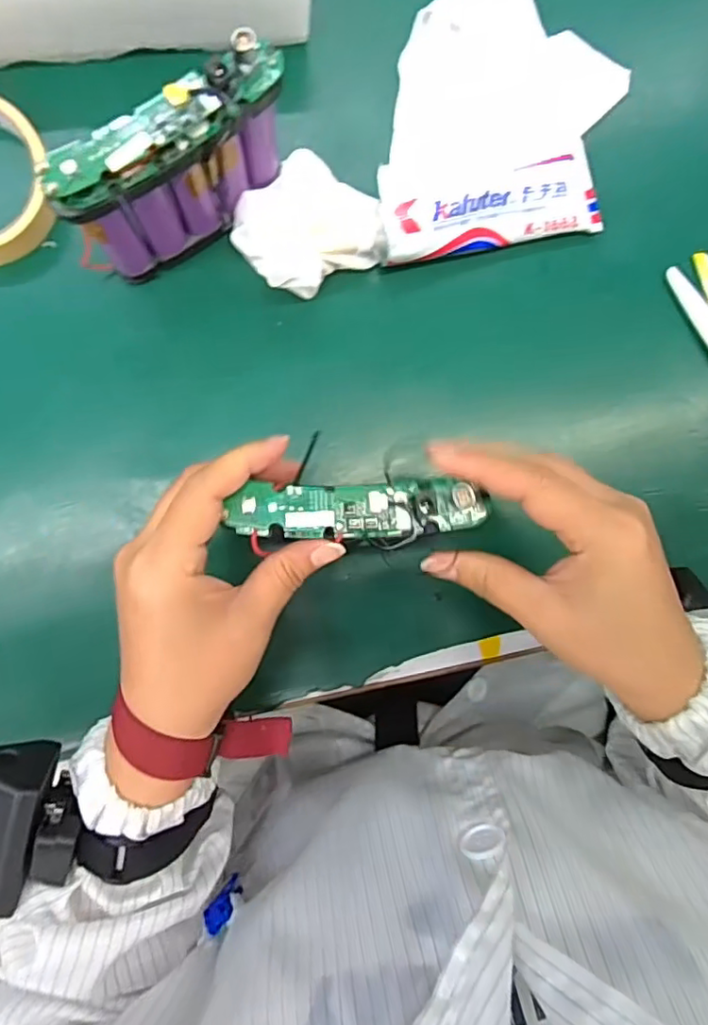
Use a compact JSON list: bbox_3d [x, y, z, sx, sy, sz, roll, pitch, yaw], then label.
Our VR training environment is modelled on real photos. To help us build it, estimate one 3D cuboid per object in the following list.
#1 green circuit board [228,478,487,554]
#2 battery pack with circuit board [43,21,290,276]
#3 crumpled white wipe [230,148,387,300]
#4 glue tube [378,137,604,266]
[{"bbox_3d":[0.004,0.001,0.259,0.110,0.018,0.028,-3,90,-7],"label":"green circuit board"},{"bbox_3d":[-0.083,-0.165,0.296,0.111,0.098,0.023,-34,92,-4],"label":"battery pack with circuit board"},{"bbox_3d":[-0.024,-0.156,0.330,0.074,0.037,0.059,-29,92,-4],"label":"crumpled white wipe"},{"bbox_3d":[0.077,-0.178,0.337,0.129,0.026,0.060,-9,91,-4],"label":"glue tube"}]

